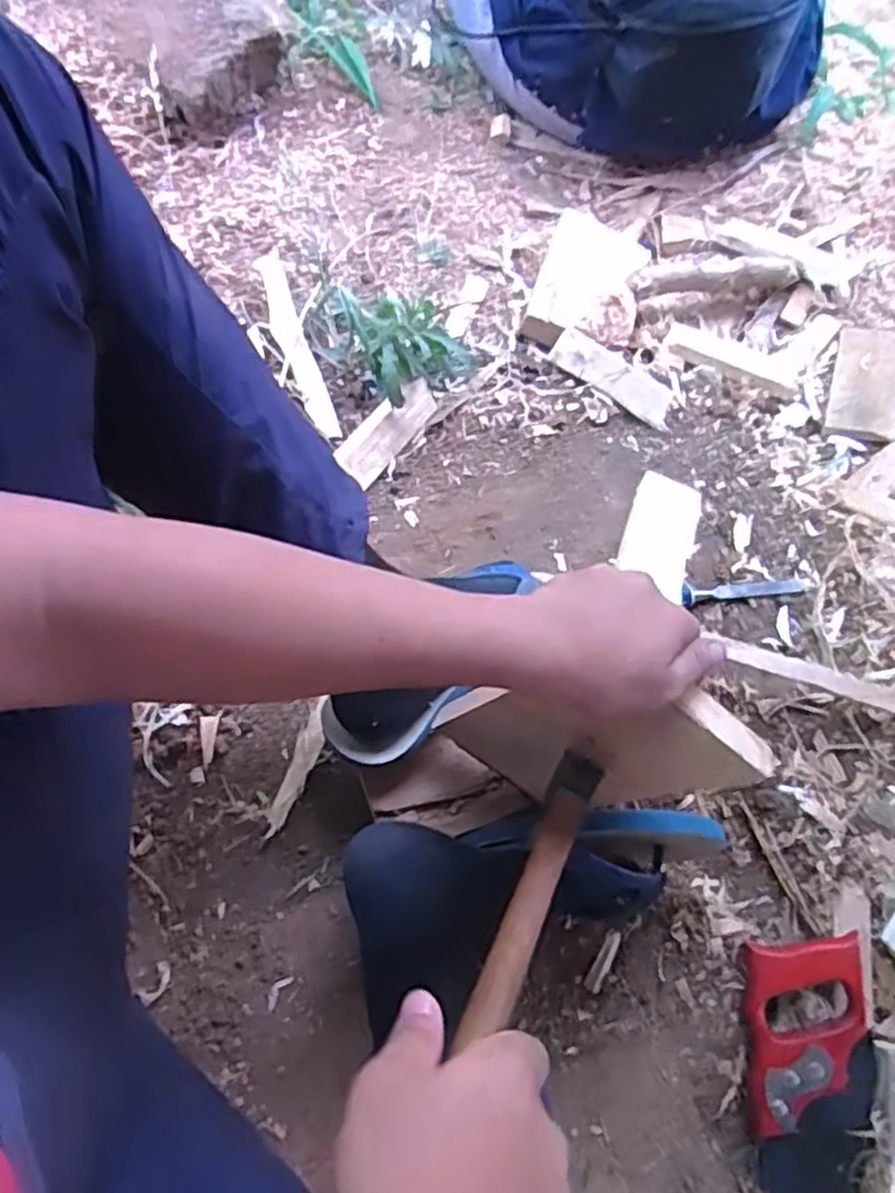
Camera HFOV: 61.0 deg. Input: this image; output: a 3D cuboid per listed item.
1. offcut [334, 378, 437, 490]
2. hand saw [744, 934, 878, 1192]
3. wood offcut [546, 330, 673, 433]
[{"bbox_3d":[-0.056,-0.160,0.730,0.137,0.017,0.044,-51,126,-29],"label":"offcut"},{"bbox_3d":[0.276,0.470,0.555,0.093,0.032,0.411,2,79,-1],"label":"hand saw"},{"bbox_3d":[0.178,-0.233,0.804,0.139,0.018,0.044,31,81,5],"label":"wood offcut"}]

